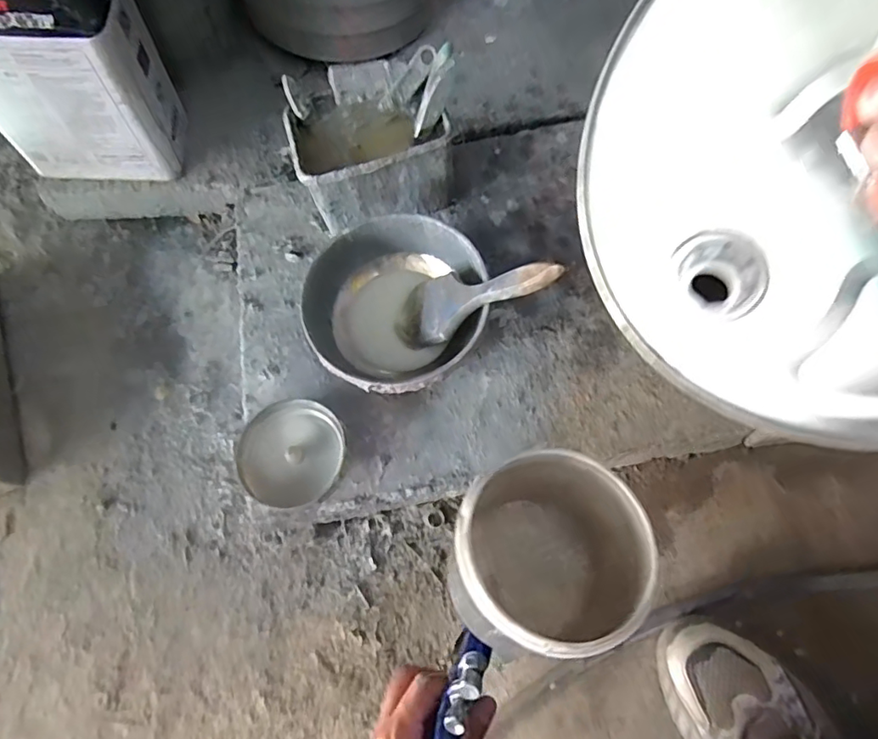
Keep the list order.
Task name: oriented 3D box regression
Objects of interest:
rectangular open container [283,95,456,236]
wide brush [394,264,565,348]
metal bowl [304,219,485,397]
[{"bbox_3d":[-0.071,-0.218,0.598,0.155,0.114,0.108,-19,71,-3],"label":"rectangular open container"},{"bbox_3d":[0.028,-0.066,0.508,0.014,0.192,0.066,22,65,-39],"label":"wide brush"},{"bbox_3d":[-0.041,-0.054,0.556,0.169,0.091,0.169,-1,71,3],"label":"metal bowl"}]

